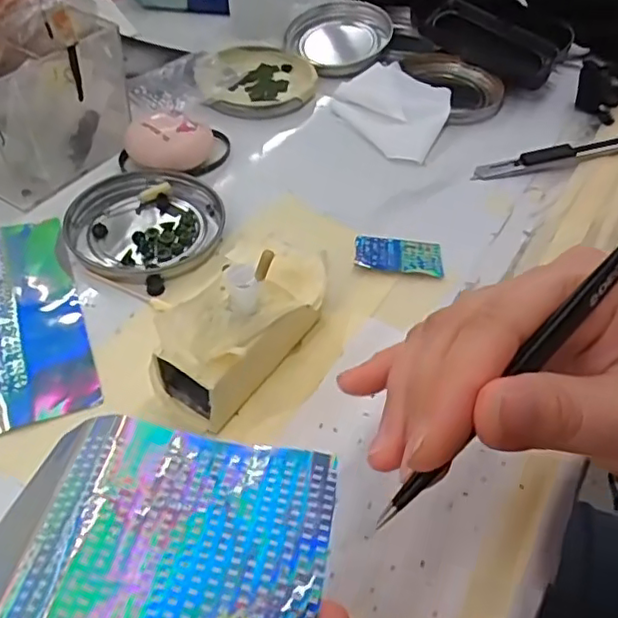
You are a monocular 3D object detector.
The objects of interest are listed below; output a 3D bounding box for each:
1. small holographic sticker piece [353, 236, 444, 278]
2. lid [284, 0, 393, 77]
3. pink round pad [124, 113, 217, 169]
[{"bbox_3d":[0.046,-0.029,0.318,0.045,0.004,0.023,9,49,3],"label":"small holographic sticker piece"},{"bbox_3d":[0.021,-0.201,0.452,0.073,0.021,0.081,10,49,4],"label":"lid"},{"bbox_3d":[-0.079,-0.094,0.353,0.048,0.022,0.028,-6,50,-10],"label":"pink round pad"}]

